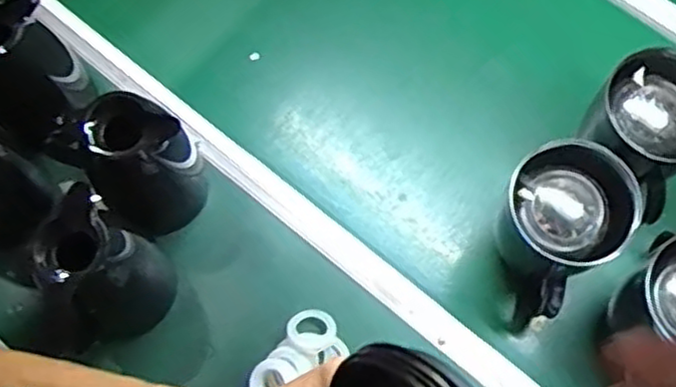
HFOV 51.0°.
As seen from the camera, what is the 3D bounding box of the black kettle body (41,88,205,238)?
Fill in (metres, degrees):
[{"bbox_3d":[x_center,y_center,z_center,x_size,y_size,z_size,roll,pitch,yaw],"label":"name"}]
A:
[{"bbox_3d":[-0.227,-0.036,0.795,0.139,0.186,0.123,-33,74,-11],"label":"black kettle body"}]

